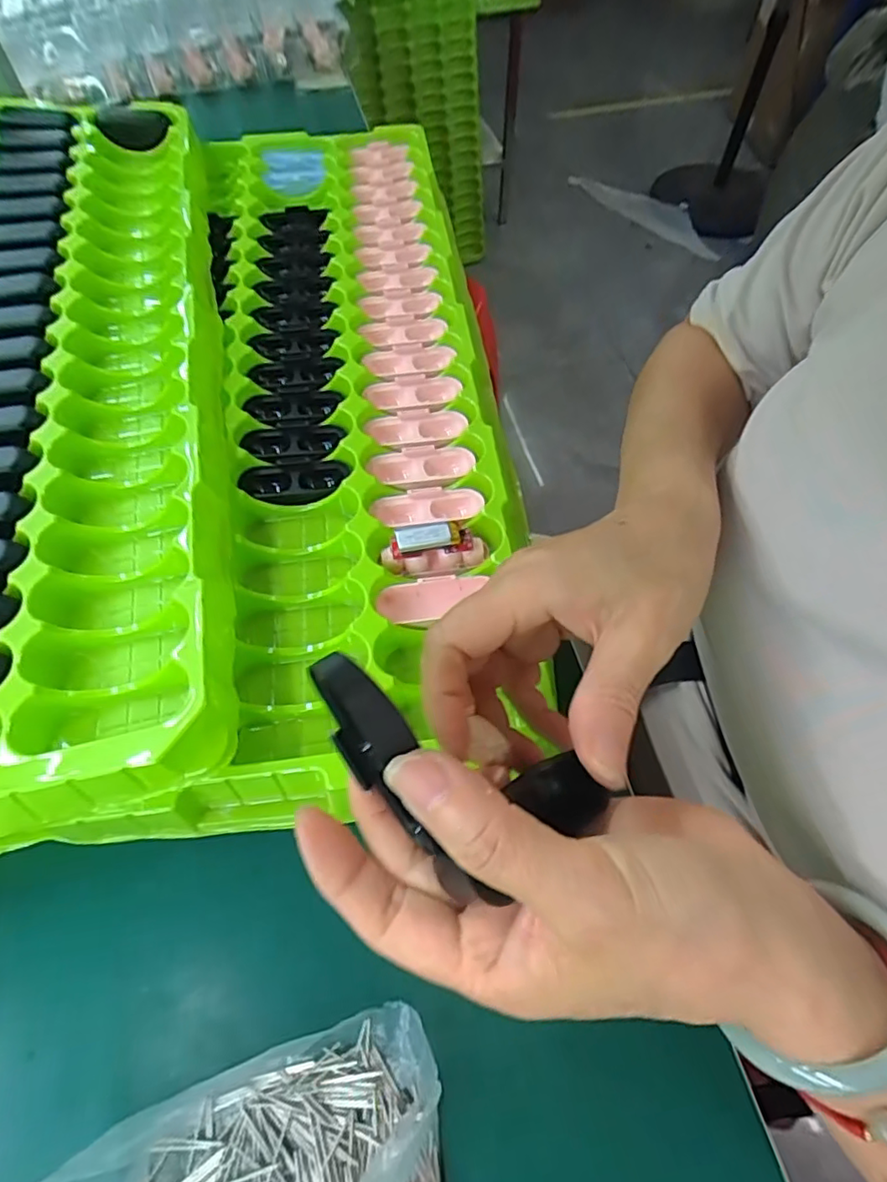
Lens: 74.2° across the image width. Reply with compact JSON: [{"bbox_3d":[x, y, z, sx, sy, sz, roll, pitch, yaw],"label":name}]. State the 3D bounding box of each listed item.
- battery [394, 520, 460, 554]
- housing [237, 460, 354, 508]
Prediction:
[{"bbox_3d":[-0.008,-0.029,0.315,0.033,0.004,0.015,-9,77,-8],"label":"battery"},{"bbox_3d":[-0.089,-0.063,0.356,0.064,0.015,0.026,-7,61,-3],"label":"housing"}]

